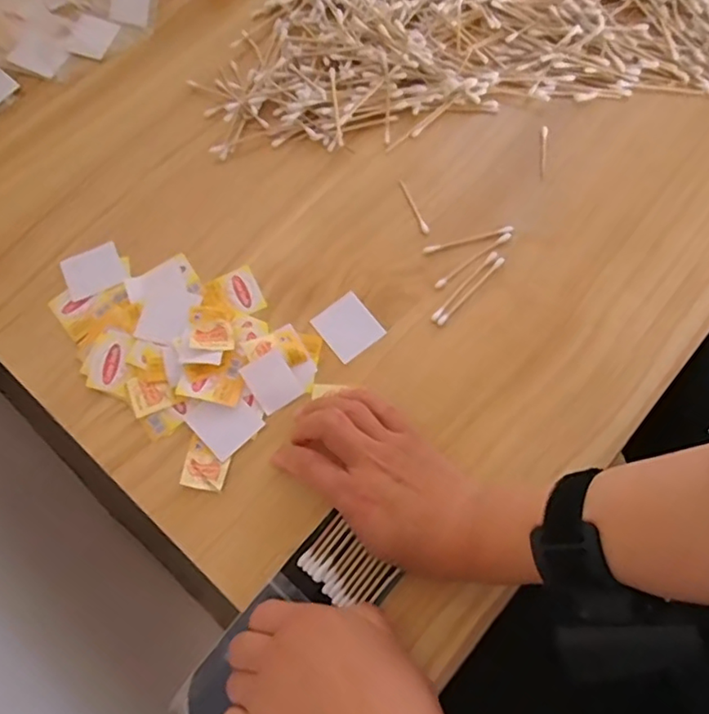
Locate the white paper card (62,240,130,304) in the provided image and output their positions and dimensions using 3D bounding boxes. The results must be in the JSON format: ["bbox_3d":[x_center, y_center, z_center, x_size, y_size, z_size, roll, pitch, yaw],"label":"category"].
[{"bbox_3d":[-0.199,-0.066,0.447,0.044,0.004,0.037,-25,72,-6],"label":"white paper card"}]

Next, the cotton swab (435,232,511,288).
[{"bbox_3d":[0.088,-0.072,0.433,0.070,0.004,0.007,-36,74,-10],"label":"cotton swab"}]

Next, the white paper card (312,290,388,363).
[{"bbox_3d":[-0.004,-0.022,0.420,0.038,0.004,0.042,-36,74,-11],"label":"white paper card"}]

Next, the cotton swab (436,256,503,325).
[{"bbox_3d":[0.085,-0.048,0.424,0.005,0.006,0.071,42,77,14],"label":"cotton swab"}]

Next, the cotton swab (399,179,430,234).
[{"bbox_3d":[0.046,-0.117,0.450,0.006,0.004,0.052,-19,71,-5],"label":"cotton swab"}]

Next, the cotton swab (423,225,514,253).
[{"bbox_3d":[0.086,-0.088,0.438,0.069,0.004,0.006,-14,71,-4],"label":"cotton swab"}]

